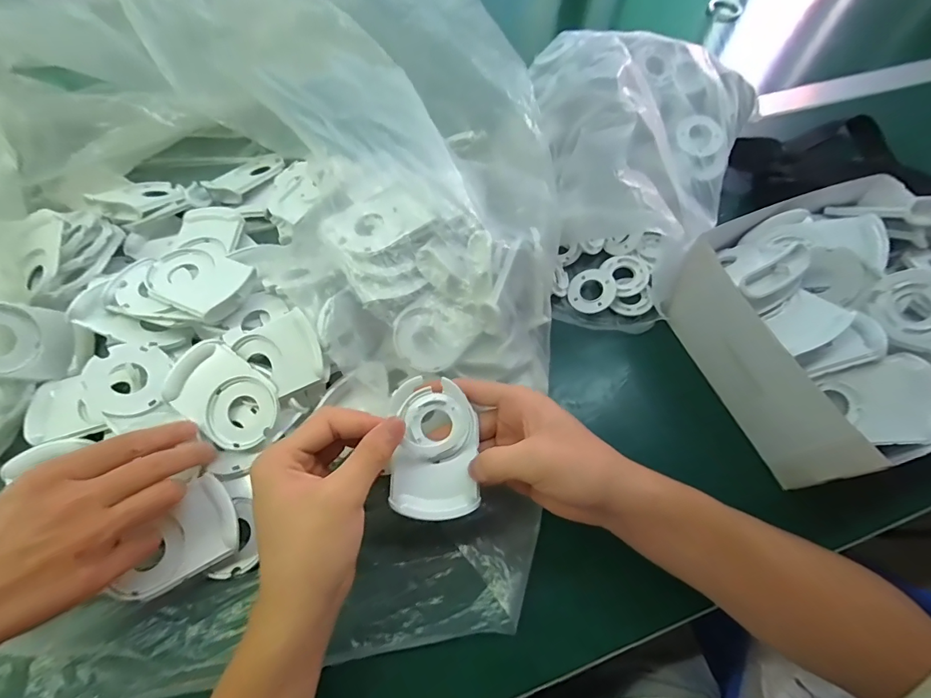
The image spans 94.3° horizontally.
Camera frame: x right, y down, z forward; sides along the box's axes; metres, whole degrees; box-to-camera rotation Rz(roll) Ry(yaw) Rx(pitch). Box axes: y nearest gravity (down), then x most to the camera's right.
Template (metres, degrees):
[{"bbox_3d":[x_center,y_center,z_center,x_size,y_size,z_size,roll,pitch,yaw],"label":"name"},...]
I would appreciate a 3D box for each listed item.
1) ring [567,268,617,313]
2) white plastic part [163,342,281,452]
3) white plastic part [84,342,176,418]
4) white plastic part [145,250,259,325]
[{"bbox_3d":[0.121,-0.056,0.412,0.044,0.005,0.044,8,76,26],"label":"ring"},{"bbox_3d":[-0.177,0.036,0.317,0.081,0.011,0.056,33,82,3],"label":"white plastic part"},{"bbox_3d":[-0.247,0.023,0.319,0.053,0.006,0.052,45,61,-1],"label":"white plastic part"},{"bbox_3d":[-0.217,-0.055,0.351,0.089,0.012,0.058,22,58,17],"label":"white plastic part"}]

